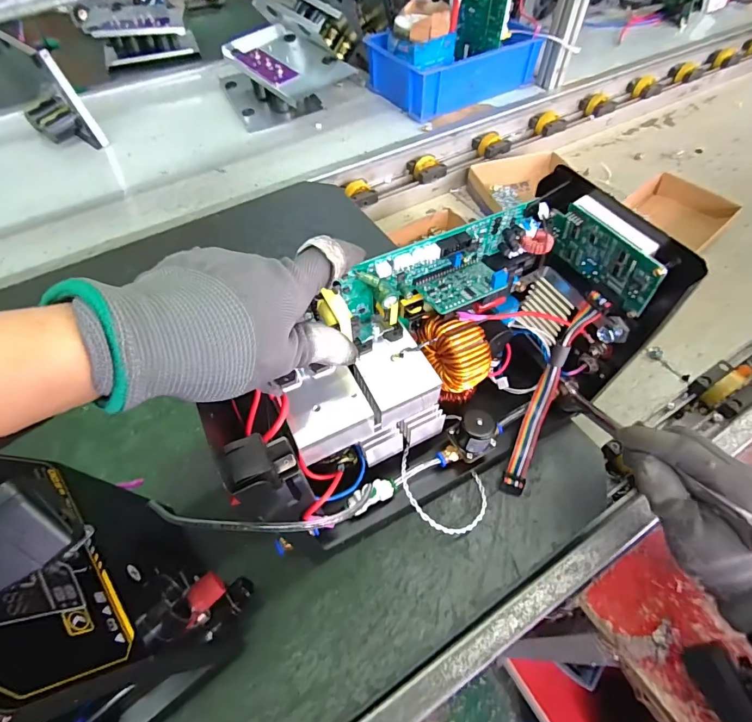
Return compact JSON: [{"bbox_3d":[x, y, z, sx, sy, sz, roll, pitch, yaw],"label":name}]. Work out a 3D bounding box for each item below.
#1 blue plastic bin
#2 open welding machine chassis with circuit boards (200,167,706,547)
[{"bbox_3d":[0.145,-0.584,0.800,0.279,0.085,0.185,-28,60,-17],"label":"blue plastic bin"},{"bbox_3d":[0.058,0.022,0.312,0.278,0.198,0.134,-28,60,-17],"label":"open welding machine chassis with circuit boards"}]

